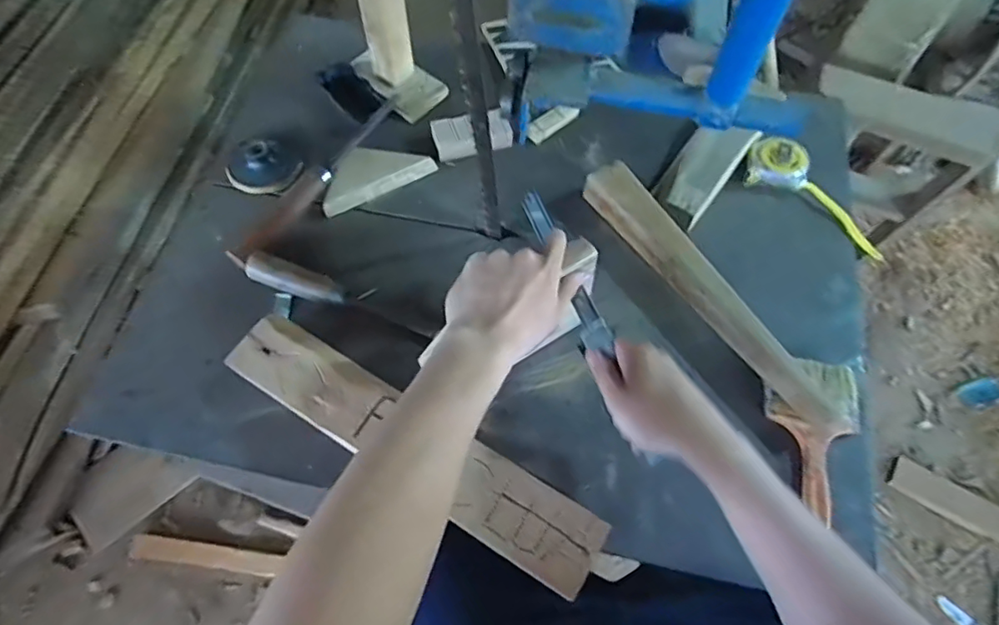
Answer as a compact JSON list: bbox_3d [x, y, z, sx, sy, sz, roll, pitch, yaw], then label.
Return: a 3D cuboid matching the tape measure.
[{"bbox_3d":[0.392,-0.145,0.691,0.196,0.038,0.064,38,69,16],"label":"tape measure"}]

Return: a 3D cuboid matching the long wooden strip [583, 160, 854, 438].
[{"bbox_3d":[0.225,-0.022,0.621,0.049,0.055,0.372,-30,68,-14],"label":"long wooden strip"}]

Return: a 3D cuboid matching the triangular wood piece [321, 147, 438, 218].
[{"bbox_3d":[-0.159,-0.172,0.706,0.143,0.023,0.073,-30,68,-15],"label":"triangular wood piece"}]

